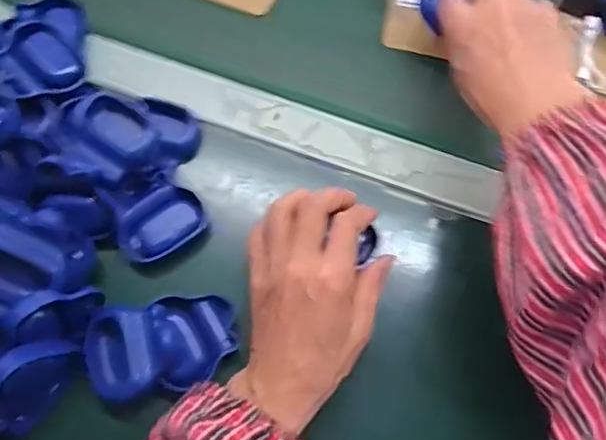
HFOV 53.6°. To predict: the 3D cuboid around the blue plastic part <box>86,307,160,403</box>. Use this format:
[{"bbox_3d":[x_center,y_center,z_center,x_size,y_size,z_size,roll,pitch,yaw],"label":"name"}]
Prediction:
[{"bbox_3d":[-0.117,0.087,0.389,0.045,0.019,0.057,-8,66,-3],"label":"blue plastic part"}]

